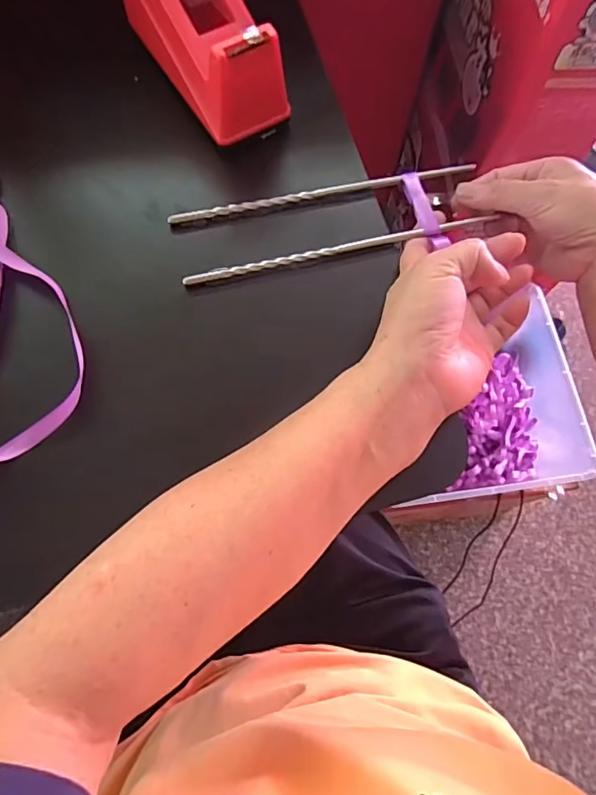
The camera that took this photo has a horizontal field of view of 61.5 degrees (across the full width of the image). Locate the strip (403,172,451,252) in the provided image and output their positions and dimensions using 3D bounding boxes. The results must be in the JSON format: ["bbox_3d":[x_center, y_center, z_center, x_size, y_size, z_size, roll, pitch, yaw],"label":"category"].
[{"bbox_3d":[0.088,-0.134,0.352,0.014,0.006,0.061,-16,74,-9],"label":"strip"}]

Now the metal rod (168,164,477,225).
[{"bbox_3d":[0.020,-0.145,0.356,0.219,0.010,0.010,-12,69,-6],"label":"metal rod"}]

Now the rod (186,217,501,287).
[{"bbox_3d":[0.022,-0.100,0.341,0.198,0.009,0.009,-15,69,-9],"label":"rod"}]

